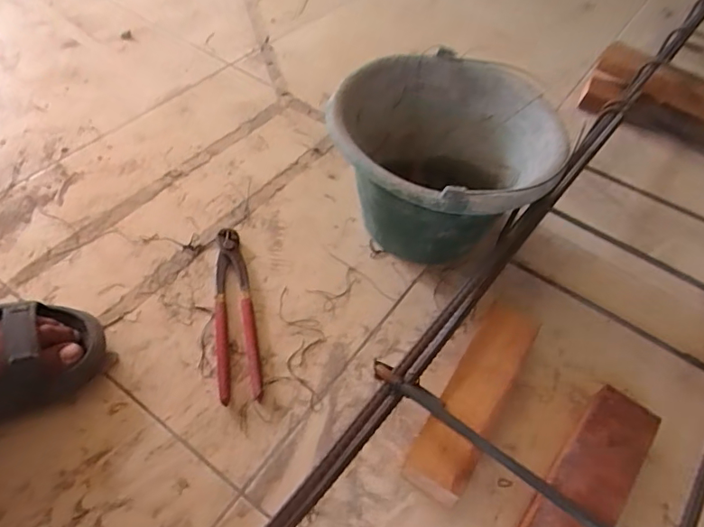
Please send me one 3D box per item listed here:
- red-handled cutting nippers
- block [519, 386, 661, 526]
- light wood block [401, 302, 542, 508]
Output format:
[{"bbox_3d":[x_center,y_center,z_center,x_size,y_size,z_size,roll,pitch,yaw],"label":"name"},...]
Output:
[{"bbox_3d":[-0.134,0.051,0.574,0.045,0.016,0.217,-7,52,-12],"label":"red-handled cutting nippers"},{"bbox_3d":[0.220,0.210,0.481,0.063,0.047,0.193,37,56,22],"label":"block"},{"bbox_3d":[0.129,0.133,0.533,0.063,0.044,0.232,29,54,16],"label":"light wood block"}]

